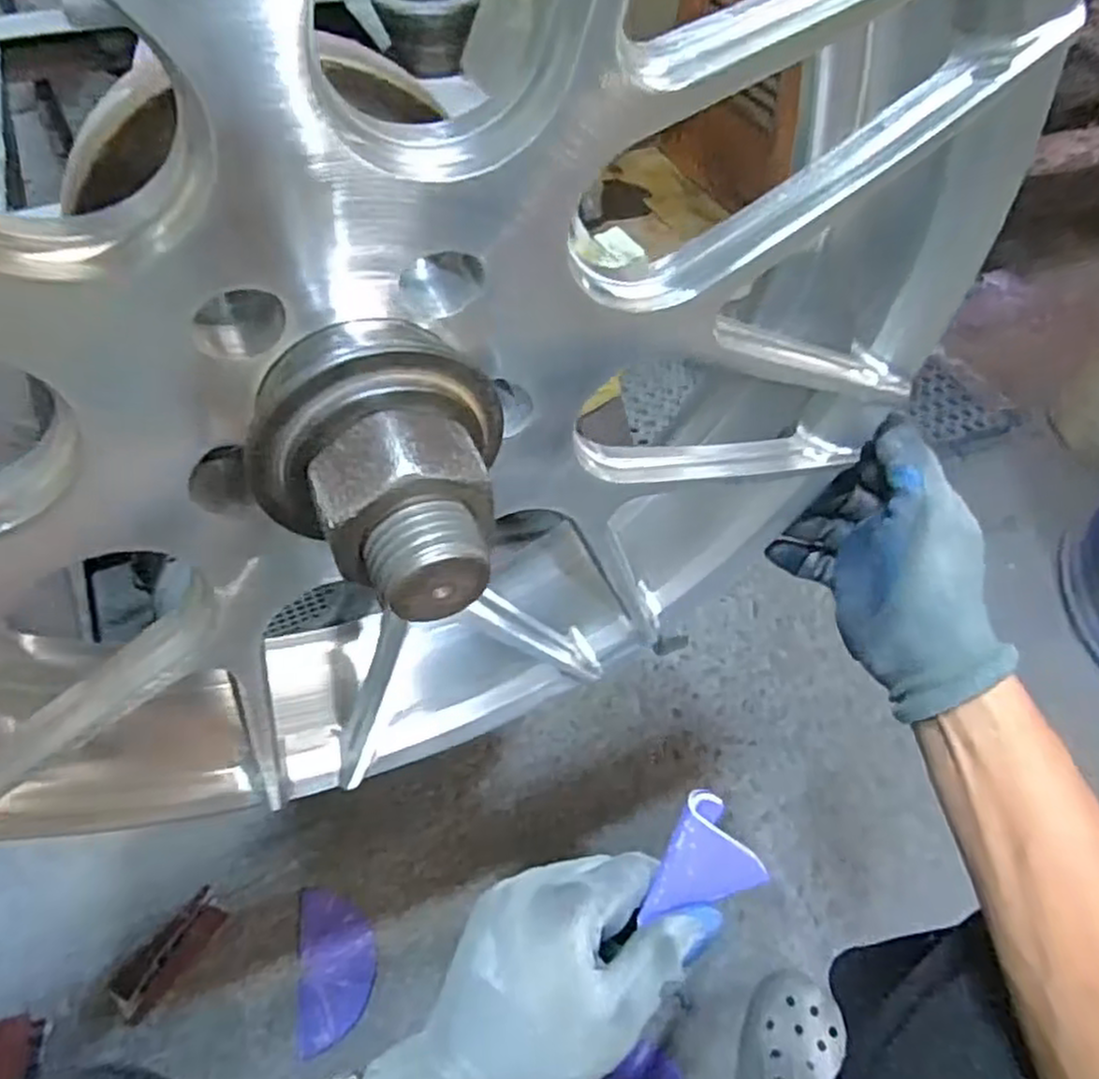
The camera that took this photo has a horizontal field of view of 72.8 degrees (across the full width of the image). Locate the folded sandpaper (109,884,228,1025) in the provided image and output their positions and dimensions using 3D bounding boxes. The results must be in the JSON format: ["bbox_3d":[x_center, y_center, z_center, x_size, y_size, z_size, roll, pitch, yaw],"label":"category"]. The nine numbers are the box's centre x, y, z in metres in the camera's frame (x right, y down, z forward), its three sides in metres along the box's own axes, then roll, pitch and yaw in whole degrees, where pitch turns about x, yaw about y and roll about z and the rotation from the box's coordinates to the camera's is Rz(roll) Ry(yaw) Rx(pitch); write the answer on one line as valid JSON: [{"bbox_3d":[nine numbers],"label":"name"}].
[{"bbox_3d":[-0.379,0.412,0.745,0.042,0.022,0.118,29,57,18],"label":"folded sandpaper"}]

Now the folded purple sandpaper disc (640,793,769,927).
[{"bbox_3d":[0.069,0.150,0.360,0.056,0.041,0.046,-12,55,-11],"label":"folded purple sandpaper disc"}]

